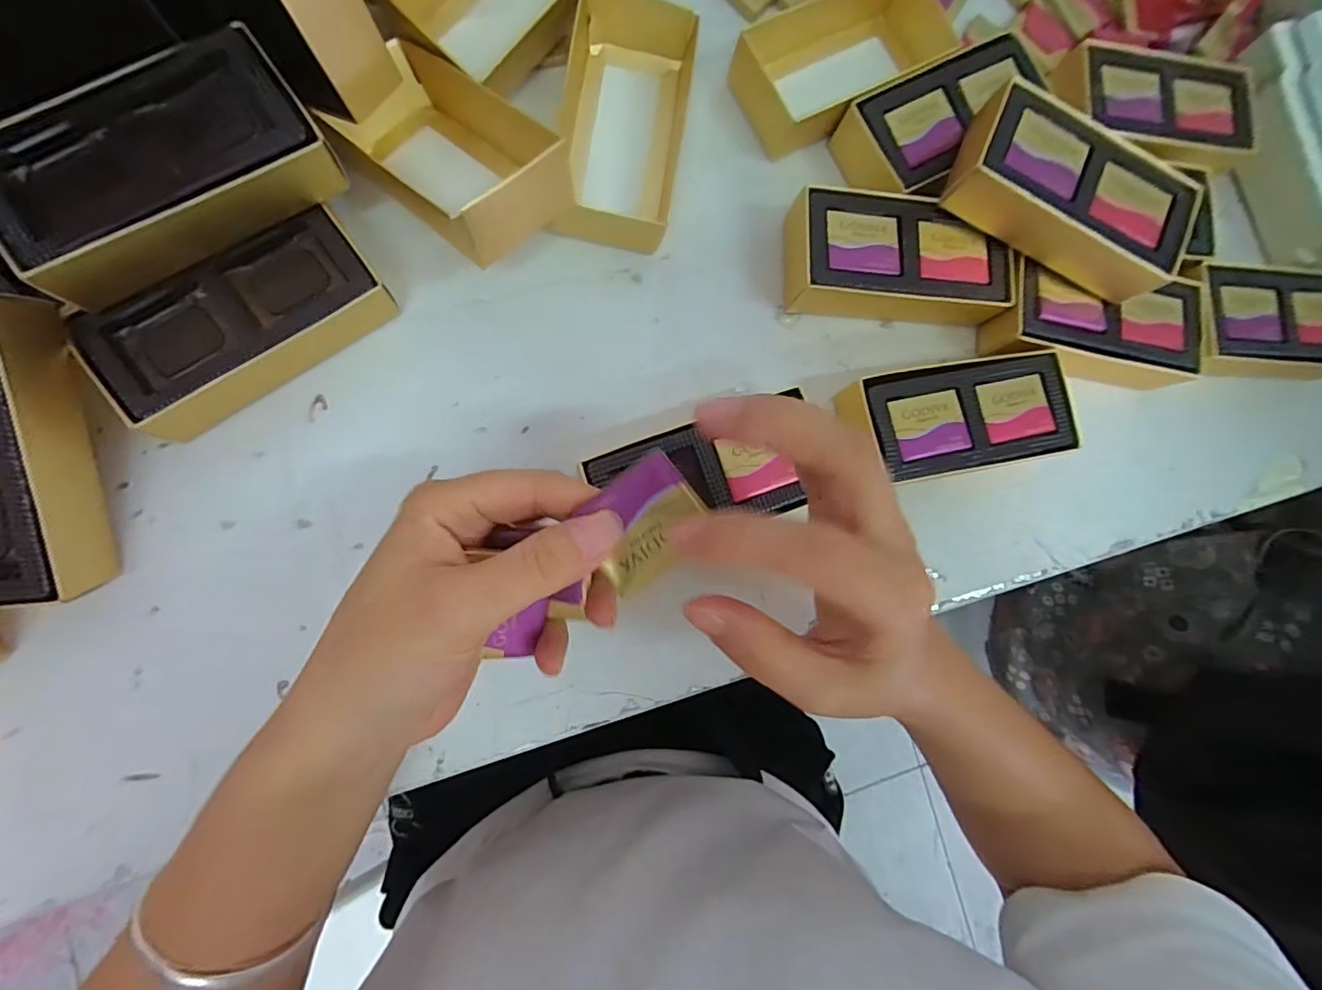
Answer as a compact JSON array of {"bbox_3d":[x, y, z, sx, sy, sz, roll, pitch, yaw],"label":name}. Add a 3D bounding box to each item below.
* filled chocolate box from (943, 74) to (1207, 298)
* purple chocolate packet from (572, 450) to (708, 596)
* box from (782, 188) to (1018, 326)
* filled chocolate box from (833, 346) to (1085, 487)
[{"bbox_3d":[0.208,-0.151,0.285,0.123,0.030,0.063,25,82,-6],"label":"filled chocolate box"},{"bbox_3d":[-0.006,0.009,0.177,0.038,0.004,0.031,-38,89,12],"label":"purple chocolate packet"},{"bbox_3d":[0.127,-0.127,0.305,0.118,0.031,0.052,2,85,-9],"label":"box"},{"bbox_3d":[0.153,-0.039,0.299,0.122,0.035,0.054,-11,87,-10],"label":"filled chocolate box"}]

